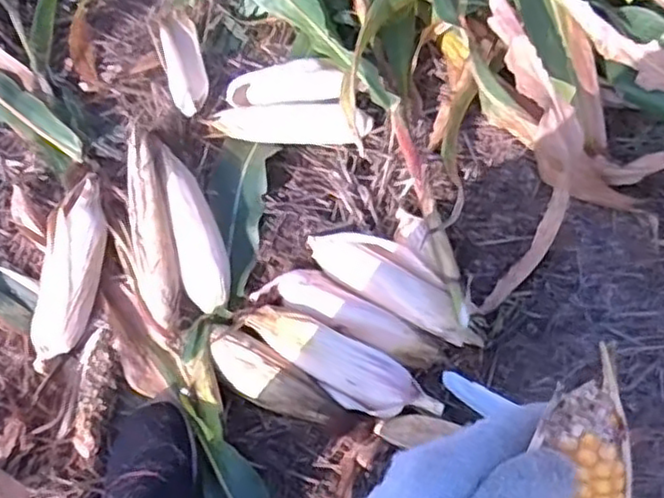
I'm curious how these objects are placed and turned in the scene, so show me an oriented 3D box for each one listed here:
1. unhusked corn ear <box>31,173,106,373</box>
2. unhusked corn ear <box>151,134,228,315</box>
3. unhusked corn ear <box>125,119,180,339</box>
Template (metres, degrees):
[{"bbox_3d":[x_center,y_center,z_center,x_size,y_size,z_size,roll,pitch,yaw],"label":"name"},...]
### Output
[{"bbox_3d":[-0.332,0.028,0.894,0.075,0.066,0.238,4,60,2],"label":"unhusked corn ear"},{"bbox_3d":[-0.184,-0.038,0.930,0.061,0.057,0.248,-14,61,-8],"label":"unhusked corn ear"},{"bbox_3d":[-0.235,-0.028,0.904,0.062,0.049,0.277,-11,60,-6],"label":"unhusked corn ear"}]

